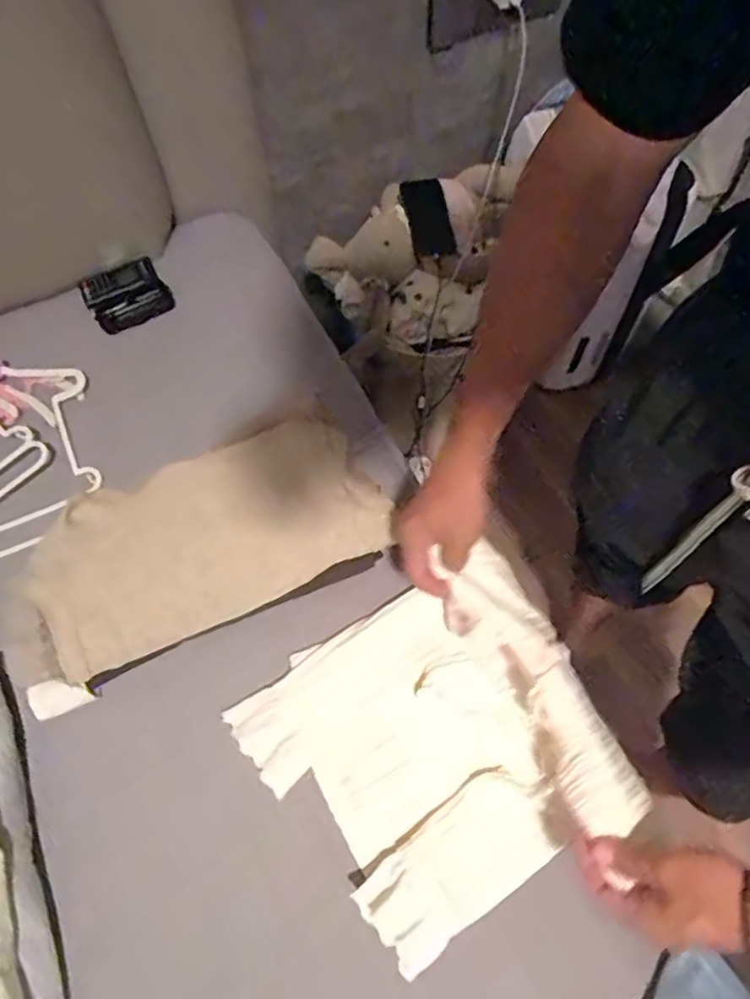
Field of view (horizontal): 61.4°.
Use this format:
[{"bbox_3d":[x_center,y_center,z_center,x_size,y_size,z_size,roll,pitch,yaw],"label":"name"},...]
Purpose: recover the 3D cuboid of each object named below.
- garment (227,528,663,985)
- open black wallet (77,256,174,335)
[{"bbox_3d":[0.047,0.228,0.590,0.286,0.131,0.278,-29,65,-13],"label":"garment"},{"bbox_3d":[-0.379,-0.308,0.964,0.122,0.067,0.100,-39,68,-17],"label":"open black wallet"}]

